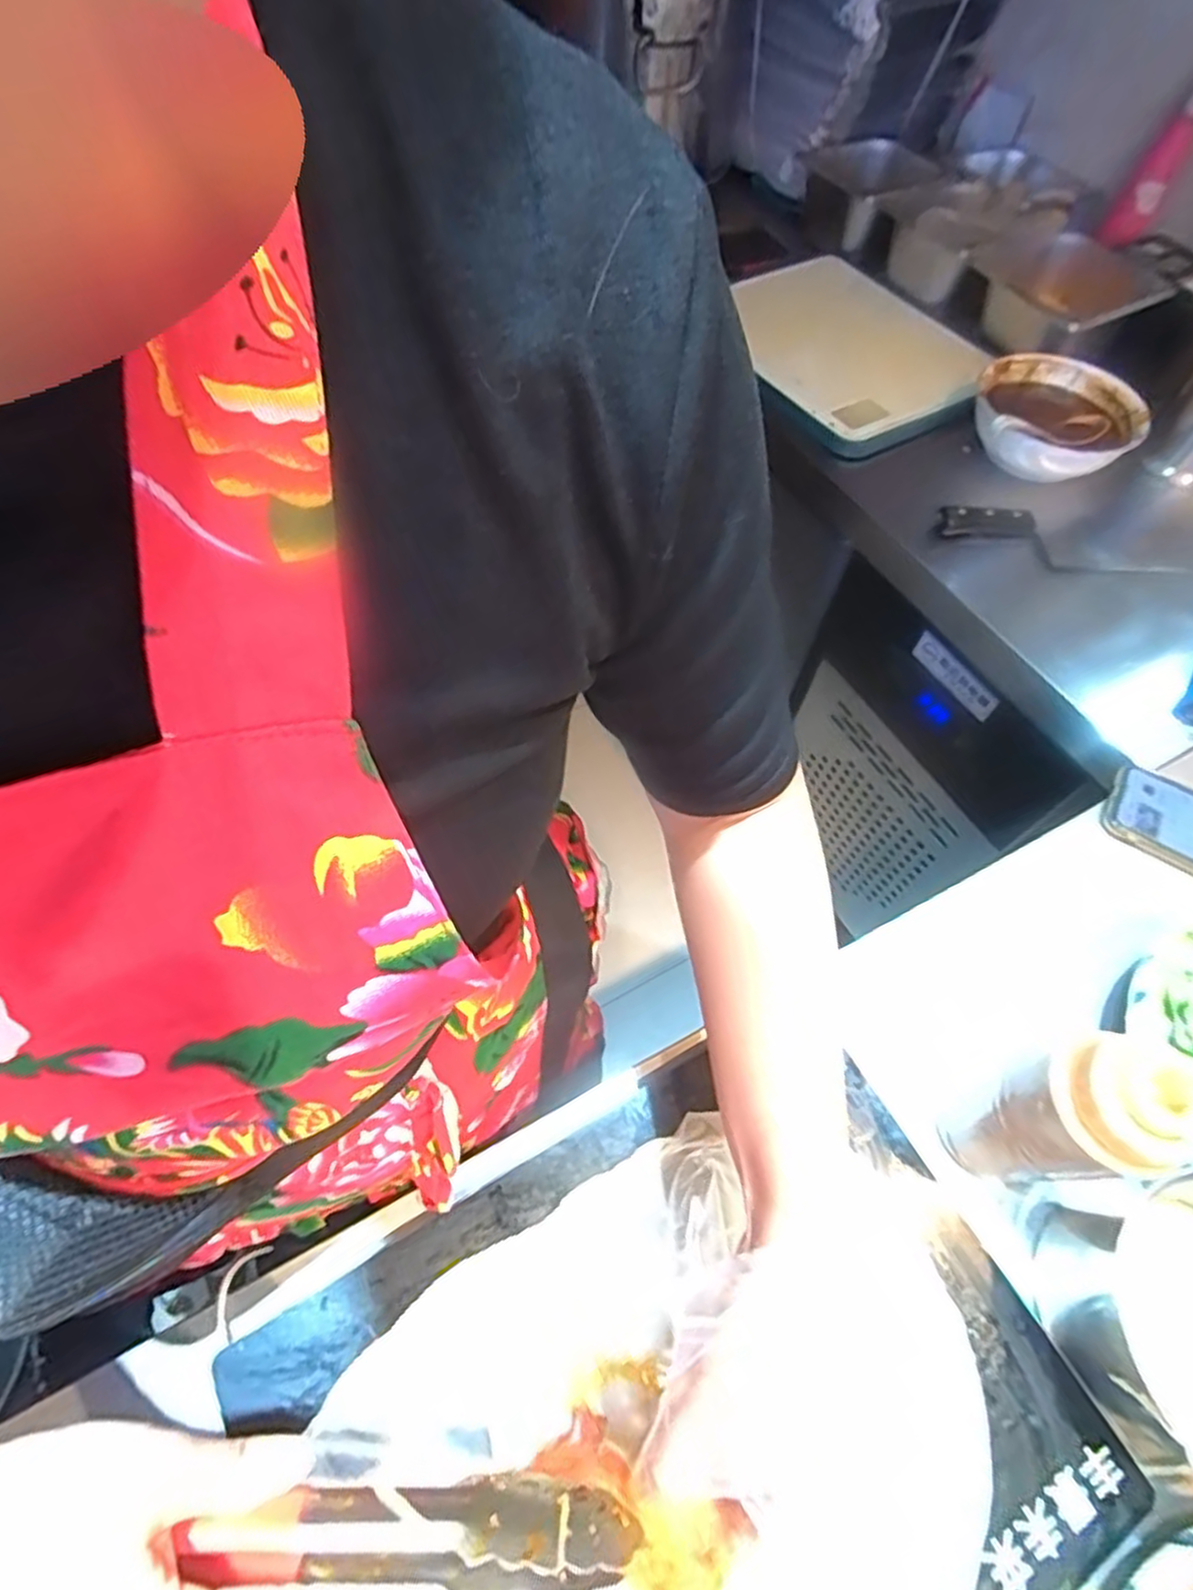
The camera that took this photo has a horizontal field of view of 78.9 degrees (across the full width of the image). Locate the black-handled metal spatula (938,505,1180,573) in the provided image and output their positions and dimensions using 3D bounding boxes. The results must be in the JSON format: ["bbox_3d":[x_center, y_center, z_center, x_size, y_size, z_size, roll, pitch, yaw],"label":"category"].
[{"bbox_3d":[0.491,-0.261,0.747,0.252,0.025,0.082,-2,62,-3],"label":"black-handled metal spatula"}]

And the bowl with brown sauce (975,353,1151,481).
[{"bbox_3d":[0.503,-0.415,0.808,0.173,0.065,0.162,10,62,3],"label":"bowl with brown sauce"}]

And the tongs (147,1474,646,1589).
[{"bbox_3d":[-0.065,0.280,0.270,0.165,0.032,0.031,10,61,-11],"label":"tongs"}]

